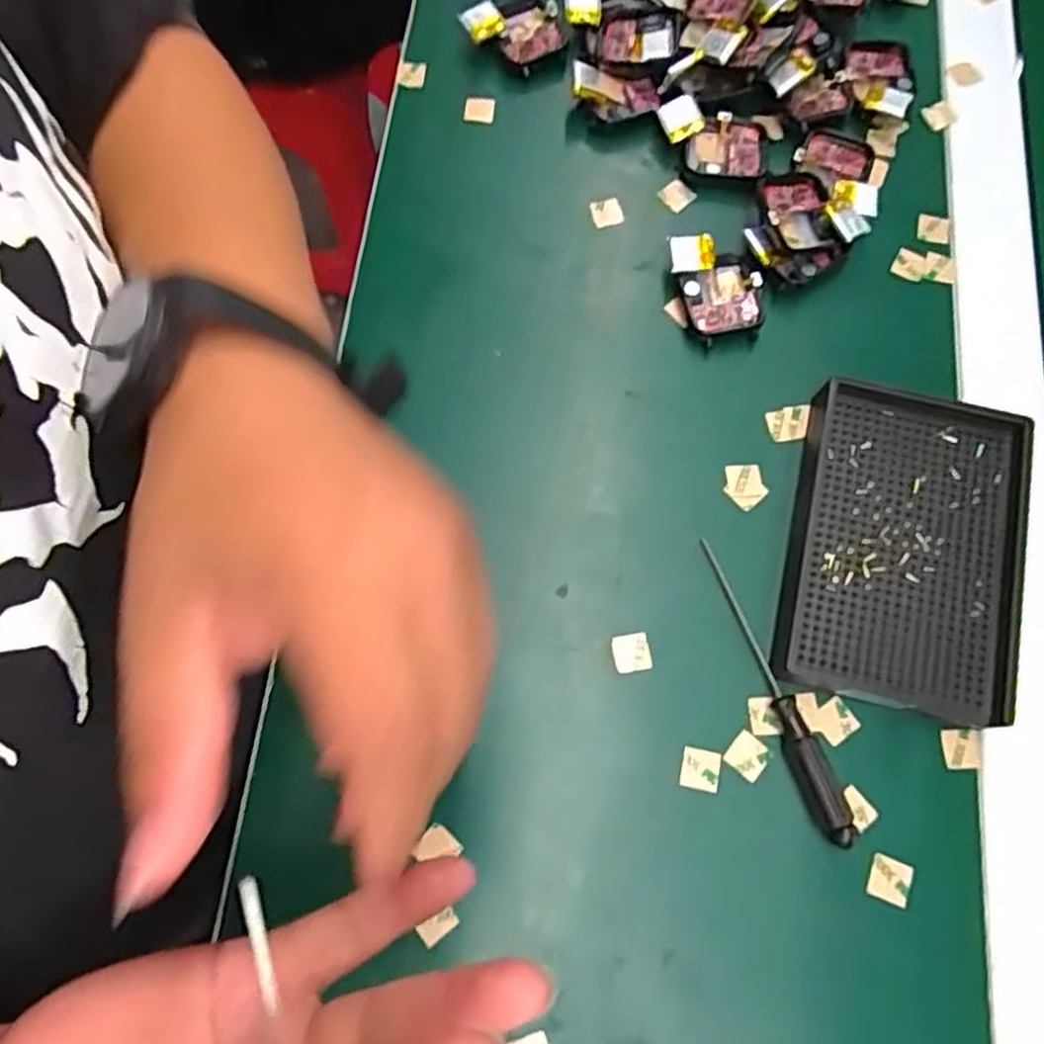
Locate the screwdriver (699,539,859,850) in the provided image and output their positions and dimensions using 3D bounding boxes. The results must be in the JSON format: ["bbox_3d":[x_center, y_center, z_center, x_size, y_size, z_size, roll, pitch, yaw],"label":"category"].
[{"bbox_3d":[0.106,0.068,0.315,0.010,0.016,0.129,-18,76,-6],"label":"screwdriver"}]

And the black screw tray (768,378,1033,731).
[{"bbox_3d":[0.168,0.012,0.329,0.096,0.021,0.136,15,75,3],"label":"black screw tray"}]

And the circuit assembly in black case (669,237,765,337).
[{"bbox_3d":[0.096,-0.116,0.368,0.039,0.019,0.052,-18,76,-6],"label":"circuit assembly in black case"}]

